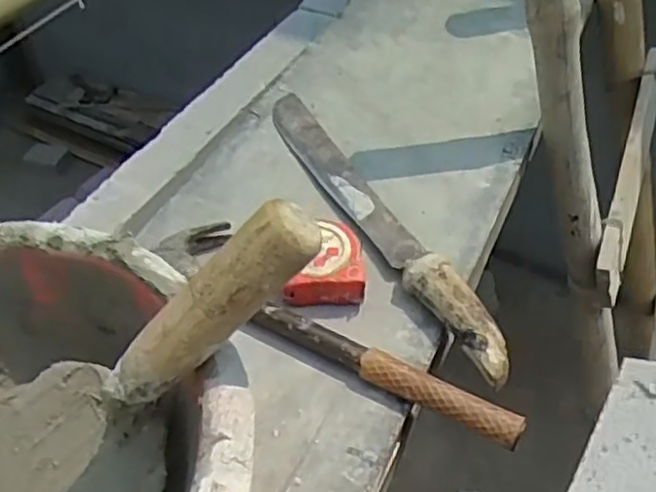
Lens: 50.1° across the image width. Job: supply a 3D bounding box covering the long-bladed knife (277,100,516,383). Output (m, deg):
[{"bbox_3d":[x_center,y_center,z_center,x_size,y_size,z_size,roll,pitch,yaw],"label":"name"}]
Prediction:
[{"bbox_3d":[0.041,-0.032,0.665,0.049,0.040,0.424,-21,50,-17],"label":"long-bladed knife"}]

